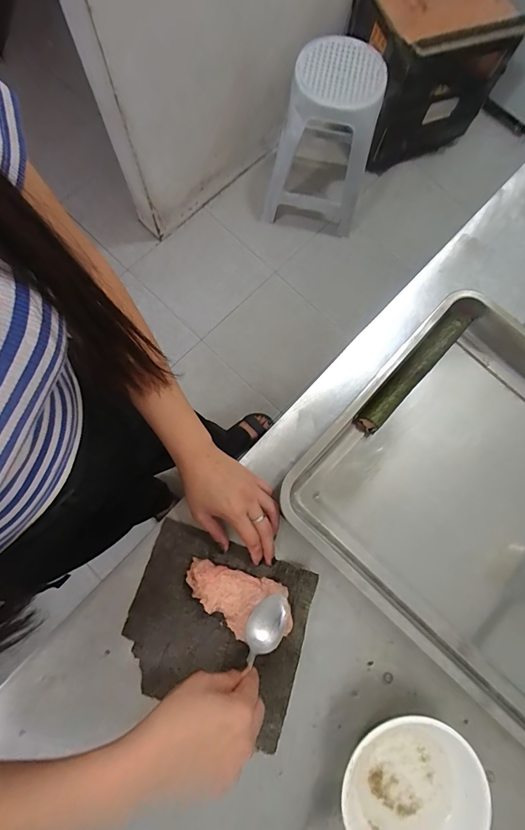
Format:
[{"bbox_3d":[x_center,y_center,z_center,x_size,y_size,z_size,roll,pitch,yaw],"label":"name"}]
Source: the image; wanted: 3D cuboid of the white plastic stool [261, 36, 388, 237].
[{"bbox_3d":[0.202,-0.919,1.276,0.350,0.456,0.299,16,78,0],"label":"white plastic stool"}]

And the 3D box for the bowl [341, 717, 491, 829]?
[{"bbox_3d":[0.155,0.387,0.386,0.138,0.049,0.139,0,77,-2],"label":"bowl"}]

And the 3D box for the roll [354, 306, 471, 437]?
[{"bbox_3d":[0.202,-0.062,0.491,0.034,0.030,0.204,42,79,7],"label":"roll"}]

